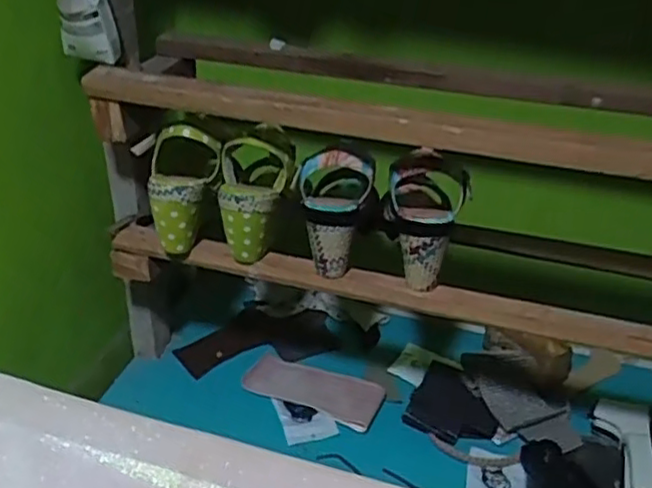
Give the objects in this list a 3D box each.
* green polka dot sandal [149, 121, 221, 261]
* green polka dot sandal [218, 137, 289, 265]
[{"bbox_3d":[-0.158,-0.061,0.761,0.078,0.141,0.067,-2,31,-8],"label":"green polka dot sandal"},{"bbox_3d":[-0.079,-0.052,0.755,0.076,0.134,0.082,0,31,-4],"label":"green polka dot sandal"}]

